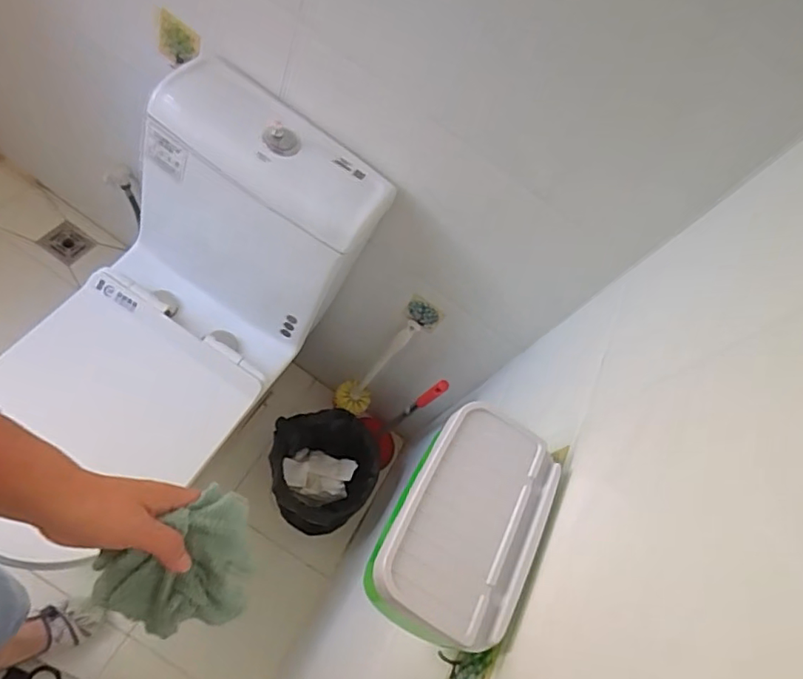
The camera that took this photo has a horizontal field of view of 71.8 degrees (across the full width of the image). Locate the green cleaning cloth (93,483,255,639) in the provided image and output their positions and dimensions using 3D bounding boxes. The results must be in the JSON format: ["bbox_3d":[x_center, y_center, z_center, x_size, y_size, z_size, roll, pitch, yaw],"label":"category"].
[{"bbox_3d":[-0.171,0.178,0.431,0.113,0.106,0.062,-23,39,-27],"label":"green cleaning cloth"}]

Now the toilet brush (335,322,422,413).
[{"bbox_3d":[-0.059,0.063,1.307,0.087,0.405,0.063,47,50,8],"label":"toilet brush"}]

